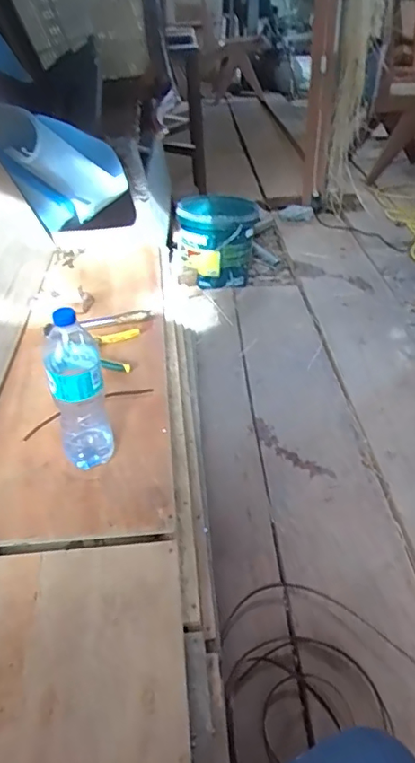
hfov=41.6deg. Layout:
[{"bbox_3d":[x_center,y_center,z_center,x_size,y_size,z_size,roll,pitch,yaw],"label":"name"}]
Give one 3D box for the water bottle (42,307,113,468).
[{"bbox_3d":[-0.192,0.017,0.816,0.078,0.267,0.077,-9,38,-12],"label":"water bottle"}]

